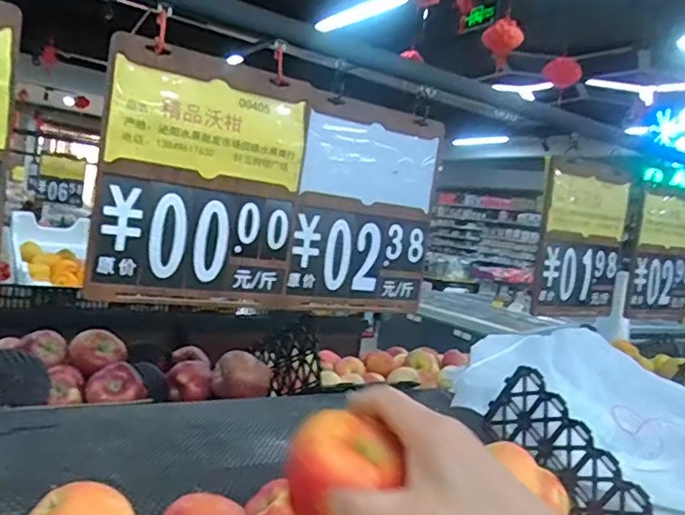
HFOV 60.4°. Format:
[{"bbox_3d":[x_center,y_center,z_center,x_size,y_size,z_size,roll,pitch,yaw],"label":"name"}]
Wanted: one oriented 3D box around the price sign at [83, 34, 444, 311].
[{"bbox_3d":[-0.070,-0.084,0.775,0.487,0.280,0.036,6,4,-33],"label":"price sign"}]

